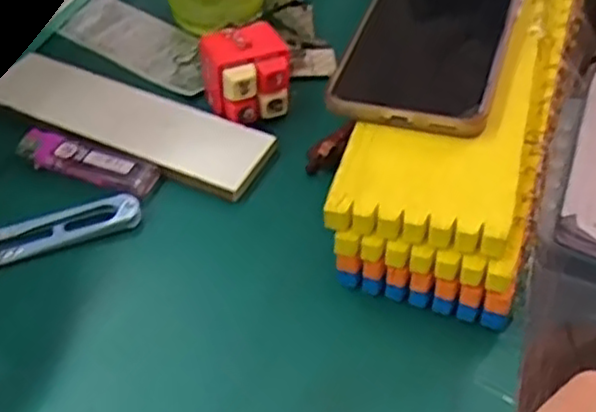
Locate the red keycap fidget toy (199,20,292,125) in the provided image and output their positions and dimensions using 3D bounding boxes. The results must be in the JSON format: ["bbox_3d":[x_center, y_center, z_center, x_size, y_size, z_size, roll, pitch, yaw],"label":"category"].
[{"bbox_3d":[-0.030,-0.076,0.424,0.050,0.044,0.041,-7,48,-6],"label":"red keycap fidget toy"}]

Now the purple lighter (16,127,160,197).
[{"bbox_3d":[-0.116,-0.025,0.398,0.081,0.009,0.024,18,50,16],"label":"purple lighter"}]

